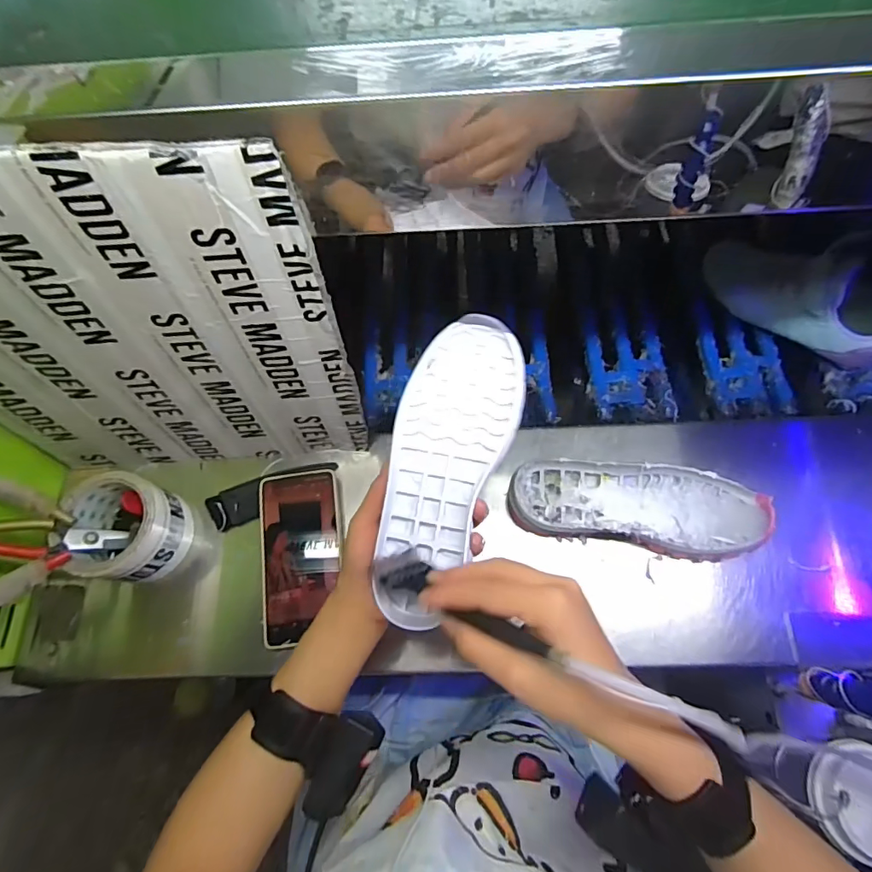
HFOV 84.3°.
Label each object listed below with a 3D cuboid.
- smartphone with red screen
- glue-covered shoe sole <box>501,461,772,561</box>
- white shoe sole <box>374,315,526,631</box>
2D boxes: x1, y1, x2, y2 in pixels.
[{"bbox_3d":[-0.133,0.115,0.476,0.079,0.009,0.161,-8,67,-1],"label":"smartphone with red screen"},{"bbox_3d":[0.198,0.068,0.476,0.241,0.037,0.082,8,68,6],"label":"glue-covered shoe sole"},{"bbox_3d":[0.002,0.027,0.362,0.085,0.028,0.228,17,90,9],"label":"white shoe sole"}]

